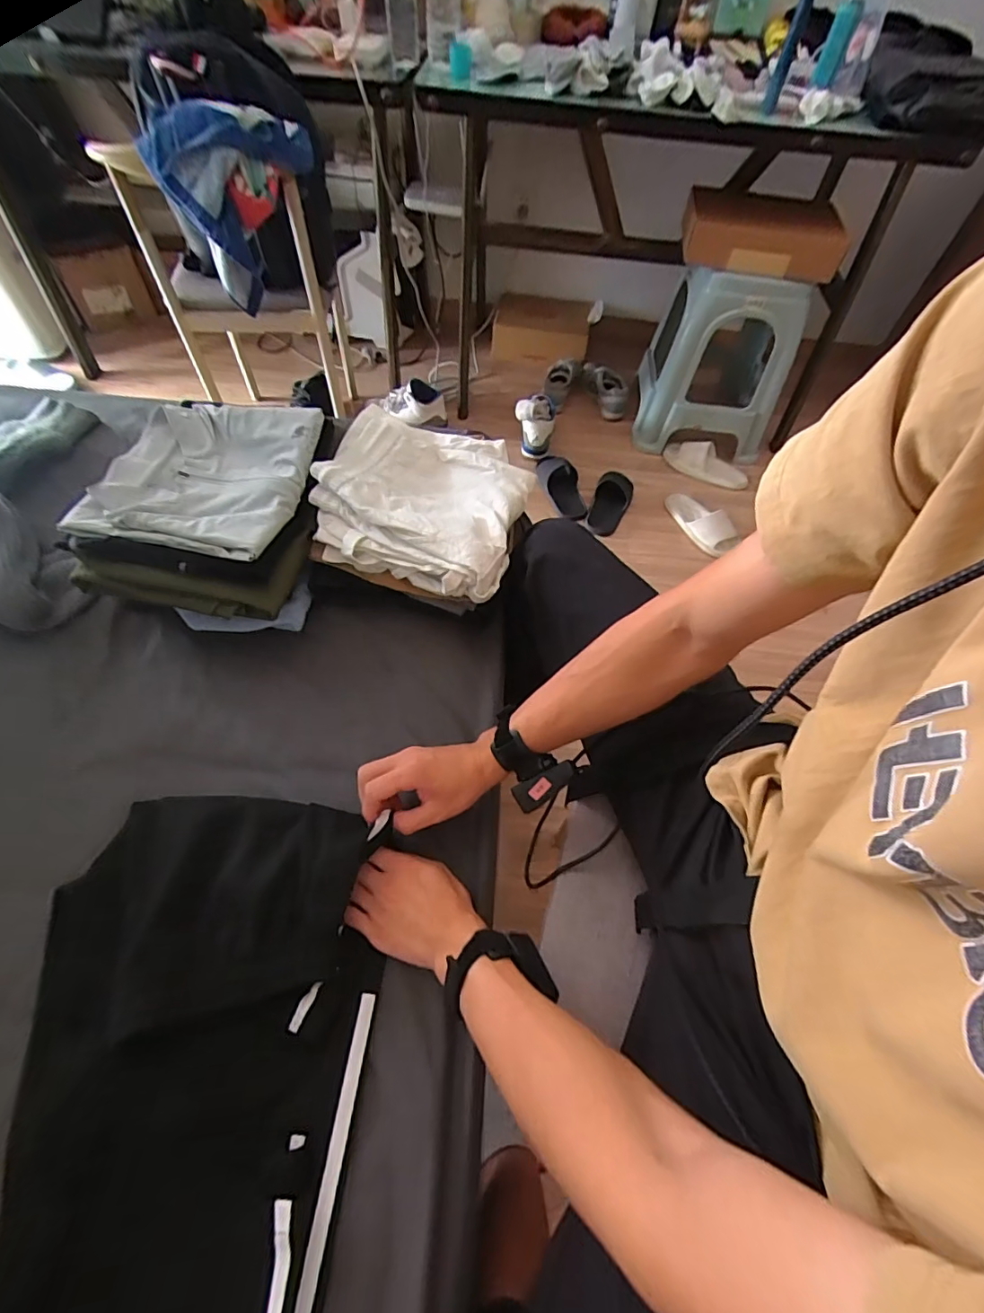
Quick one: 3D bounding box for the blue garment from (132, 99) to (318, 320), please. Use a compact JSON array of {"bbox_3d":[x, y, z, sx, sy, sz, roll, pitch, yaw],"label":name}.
[{"bbox_3d":[-0.529,-0.974,1.104,0.315,0.299,0.314,-12,60,-11],"label":"blue garment"}]

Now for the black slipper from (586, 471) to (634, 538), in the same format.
[{"bbox_3d":[0.341,-0.448,1.467,0.103,0.053,0.246,20,59,8],"label":"black slipper"}]

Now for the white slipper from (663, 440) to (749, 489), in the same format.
[{"bbox_3d":[0.655,-0.590,1.562,0.259,0.056,0.115,33,62,16],"label":"white slipper"}]

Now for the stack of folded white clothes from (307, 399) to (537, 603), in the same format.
[{"bbox_3d":[-0.096,-0.227,0.719,0.273,0.064,0.291,14,58,5],"label":"stack of folded white clothes"}]

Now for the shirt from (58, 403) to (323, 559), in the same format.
[{"bbox_3d":[-0.362,-0.234,0.656,0.237,0.034,0.252,10,58,2],"label":"shirt"}]

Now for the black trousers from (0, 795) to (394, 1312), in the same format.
[{"bbox_3d":[-0.255,0.378,0.412,0.281,0.047,0.520,2,58,-3],"label":"black trousers"}]

